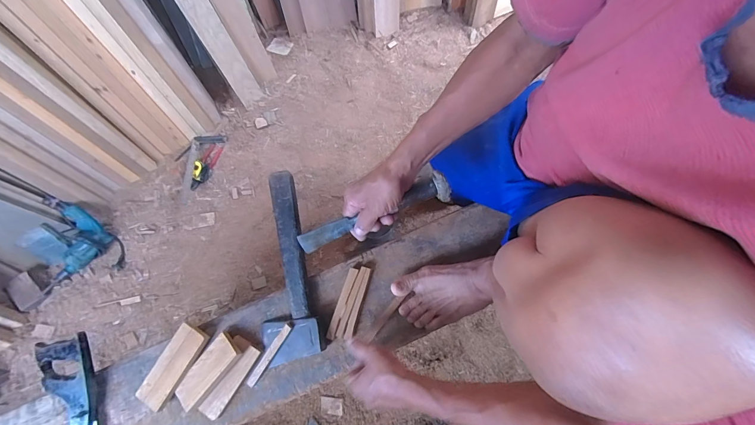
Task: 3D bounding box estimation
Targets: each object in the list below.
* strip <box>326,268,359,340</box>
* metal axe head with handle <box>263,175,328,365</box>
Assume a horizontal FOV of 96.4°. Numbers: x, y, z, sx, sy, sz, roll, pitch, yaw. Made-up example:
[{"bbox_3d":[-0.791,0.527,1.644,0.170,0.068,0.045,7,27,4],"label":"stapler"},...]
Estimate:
[{"bbox_3d":[-0.062,0.159,0.595,0.014,0.010,0.126,19,76,5],"label":"strip"},{"bbox_3d":[-0.175,0.095,0.602,0.102,0.047,0.323,-13,76,-3],"label":"metal axe head with handle"}]

